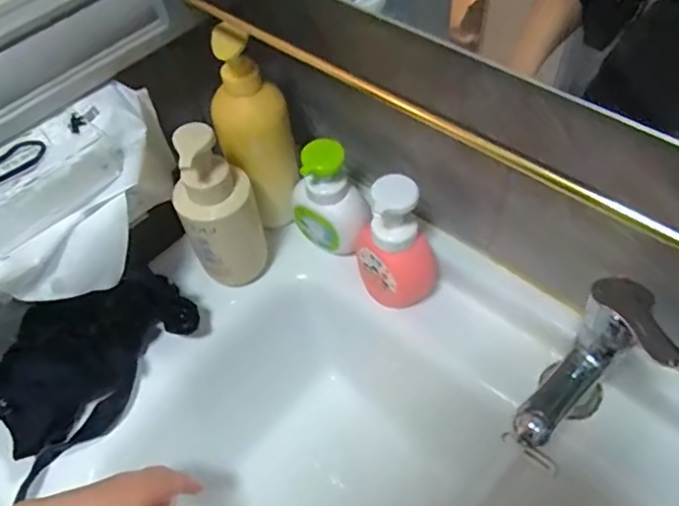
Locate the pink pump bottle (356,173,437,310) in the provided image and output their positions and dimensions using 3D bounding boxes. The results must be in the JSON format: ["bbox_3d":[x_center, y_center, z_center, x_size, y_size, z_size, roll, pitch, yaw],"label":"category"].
[{"bbox_3d":[0.058,-0.015,0.564,0.077,0.142,0.072,-2,54,4],"label":"pink pump bottle"}]

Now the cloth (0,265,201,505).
[{"bbox_3d":[-0.254,0.108,0.554,0.125,0.025,0.217,43,75,-16],"label":"cloth"}]

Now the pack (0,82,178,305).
[{"bbox_3d":[-0.242,-0.043,0.507,0.100,0.104,0.220,33,64,25],"label":"pack"}]

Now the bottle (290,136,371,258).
[{"bbox_3d":[-0.010,-0.058,0.599,0.071,0.120,0.054,36,65,26],"label":"bottle"}]

